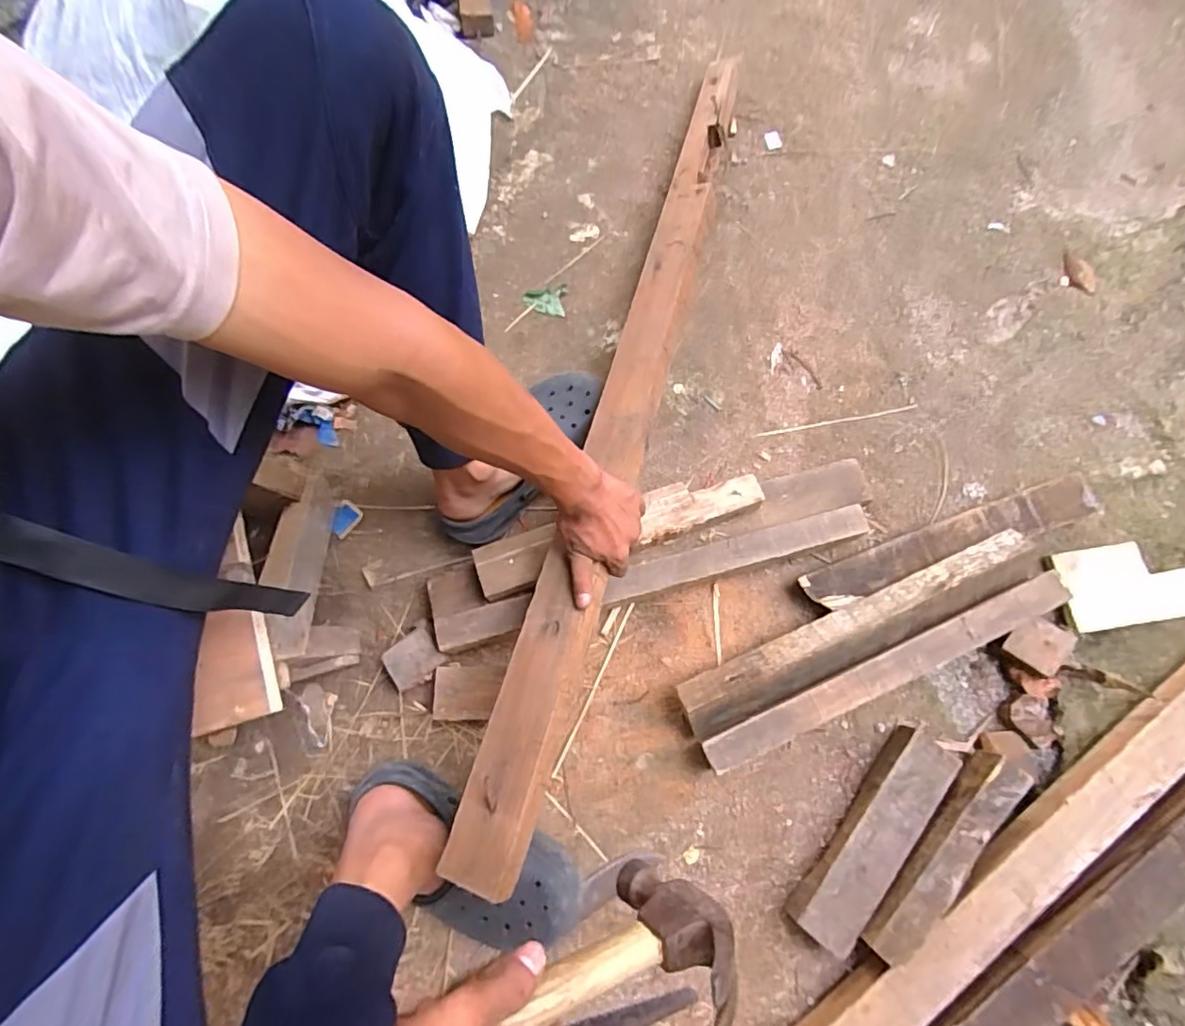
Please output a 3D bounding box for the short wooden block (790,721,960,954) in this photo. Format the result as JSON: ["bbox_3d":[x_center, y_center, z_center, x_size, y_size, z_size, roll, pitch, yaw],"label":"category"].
[{"bbox_3d":[0.315,0.362,0.651,0.065,0.048,0.251,37,79,9],"label":"short wooden block"}]

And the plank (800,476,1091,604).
[{"bbox_3d":[0.446,0.035,0.715,0.386,0.019,0.052,-19,80,-4],"label":"plank"}]

